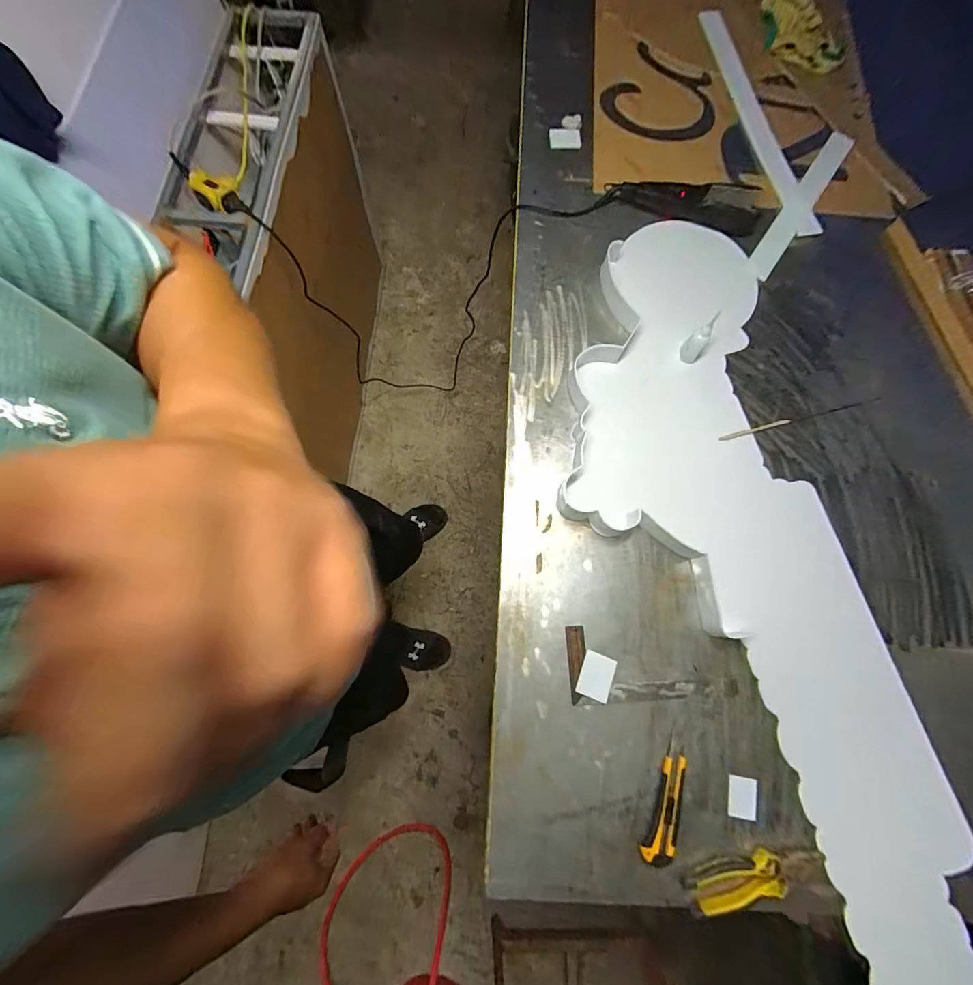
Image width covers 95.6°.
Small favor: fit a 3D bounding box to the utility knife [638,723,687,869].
[{"bbox_3d":[0.252,0.428,0.615,0.040,0.020,0.160,19,75,5],"label":"utility knife"}]

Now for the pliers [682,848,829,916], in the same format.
[{"bbox_3d":[0.363,0.521,0.588,0.188,0.024,0.063,-8,74,-2],"label":"pliers"}]

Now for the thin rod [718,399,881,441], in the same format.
[{"bbox_3d":[0.569,-0.134,0.796,0.314,0.012,0.011,-14,74,-4],"label":"thin rod"}]

